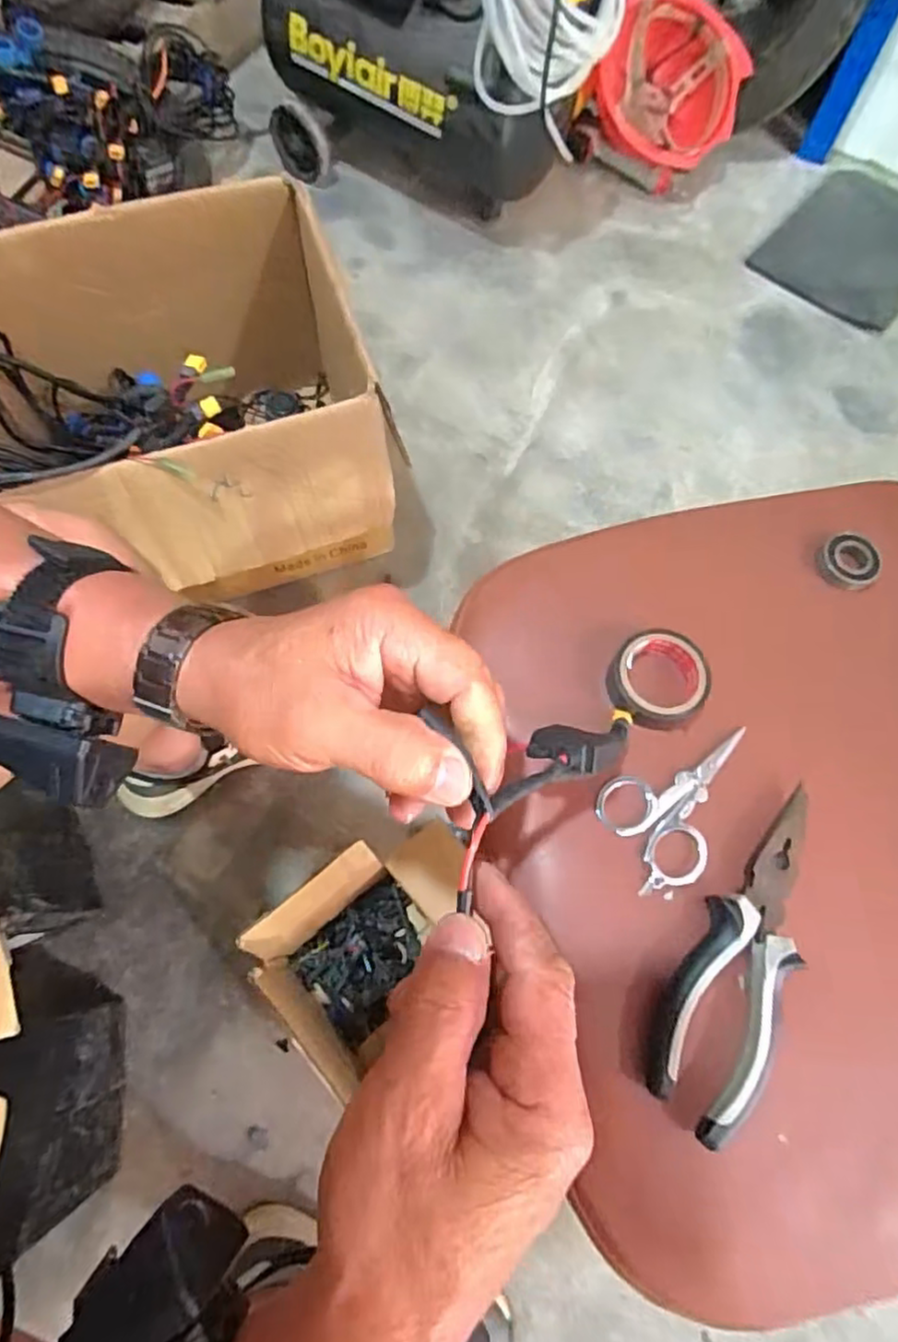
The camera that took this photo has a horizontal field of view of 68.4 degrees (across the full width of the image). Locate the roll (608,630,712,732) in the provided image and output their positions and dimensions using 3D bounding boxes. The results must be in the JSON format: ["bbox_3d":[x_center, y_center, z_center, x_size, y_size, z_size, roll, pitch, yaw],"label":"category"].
[{"bbox_3d":[0.109,0.004,0.348,0.049,0.018,0.050,0,70,-1],"label":"roll"}]

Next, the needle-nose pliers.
[{"bbox_3d":[0.136,0.126,0.302,0.042,0.015,0.156,27,72,8],"label":"needle-nose pliers"}]

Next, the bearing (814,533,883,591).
[{"bbox_3d":[0.234,-0.063,0.386,0.031,0.010,0.033,0,70,-1],"label":"bearing"}]

